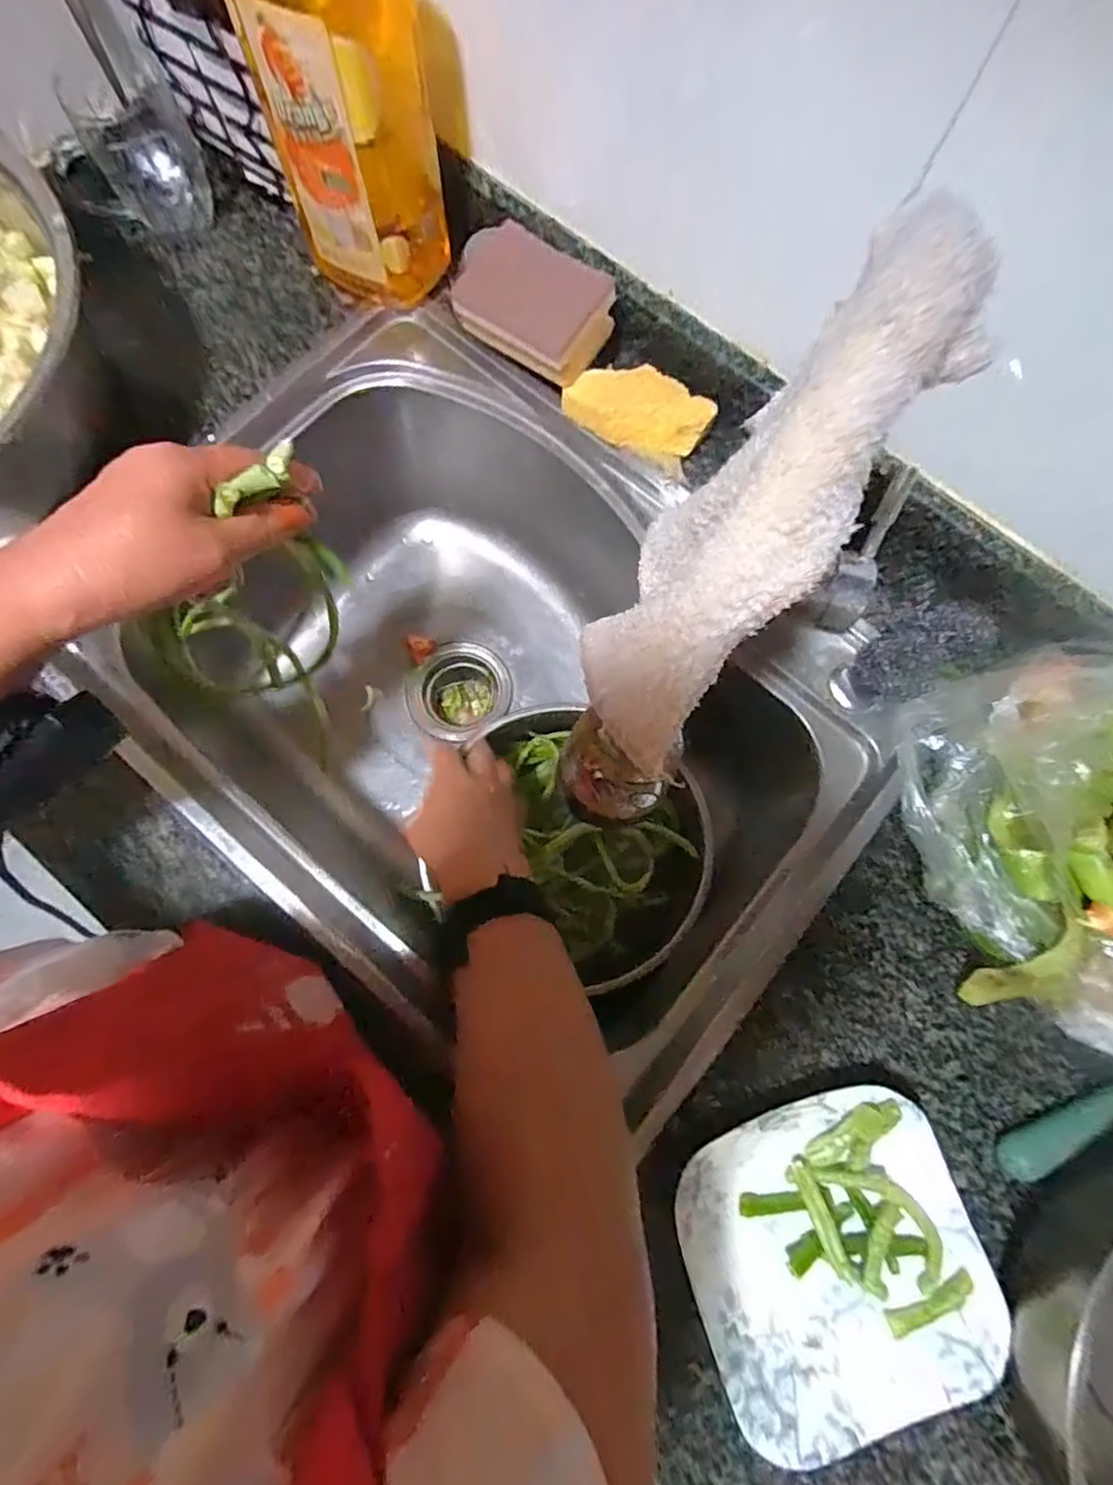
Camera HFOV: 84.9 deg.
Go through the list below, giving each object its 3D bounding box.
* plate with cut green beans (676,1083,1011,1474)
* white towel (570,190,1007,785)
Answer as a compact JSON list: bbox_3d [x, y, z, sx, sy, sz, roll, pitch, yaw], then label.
[{"bbox_3d":[0.155,0.290,0.346,0.157,0.036,0.154,-17,77,-6],"label":"plate with cut green beans"},{"bbox_3d":[0.065,-0.070,0.198,0.050,0.047,0.176,38,113,8],"label":"white towel"}]

